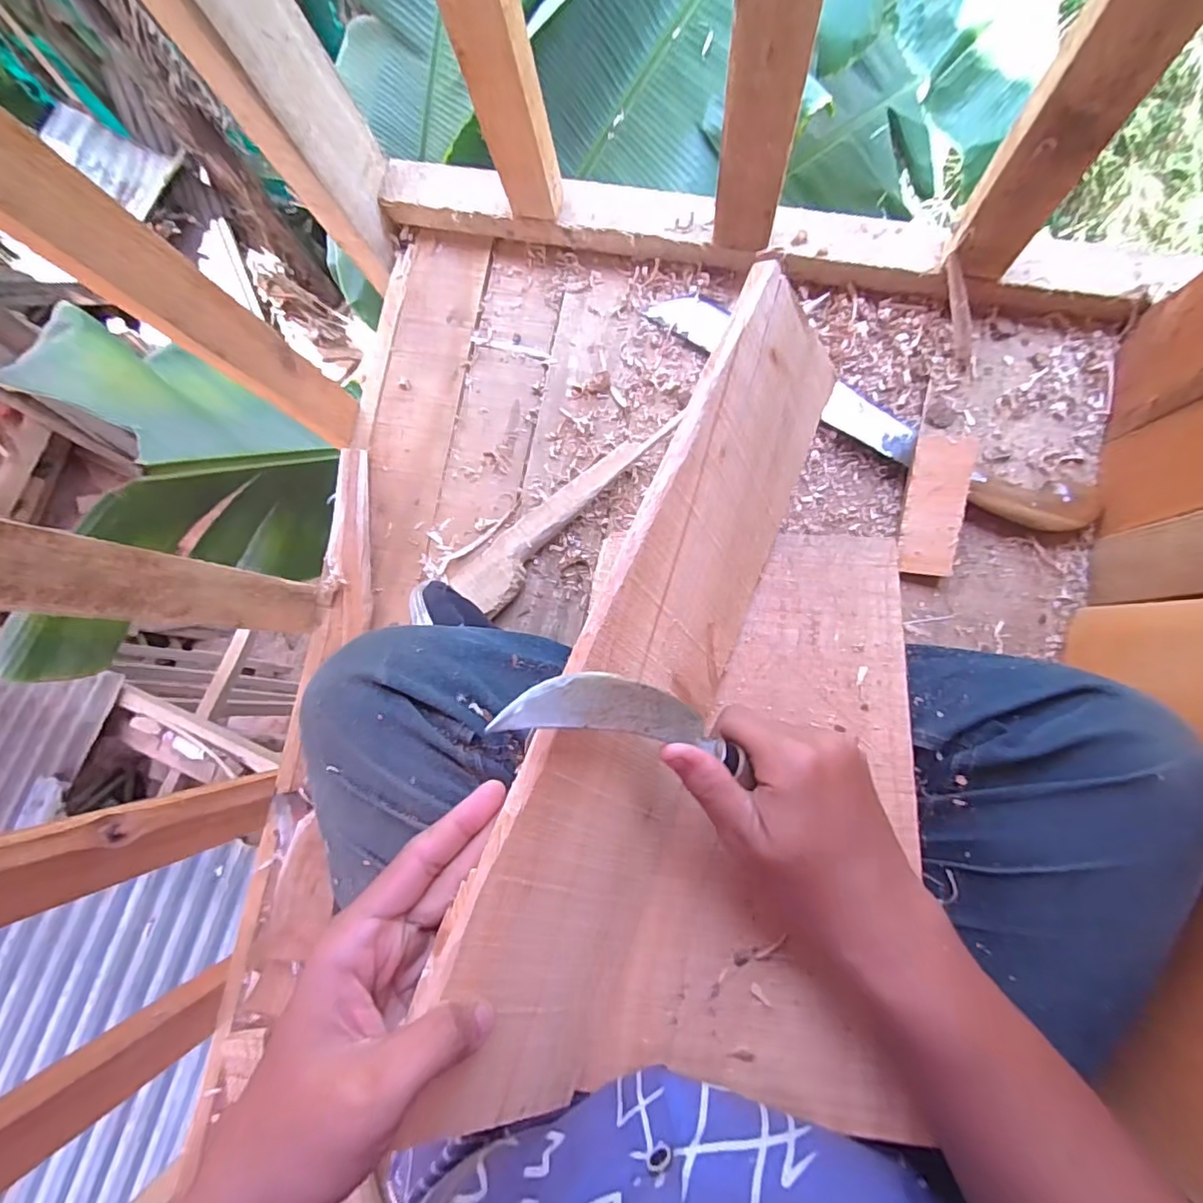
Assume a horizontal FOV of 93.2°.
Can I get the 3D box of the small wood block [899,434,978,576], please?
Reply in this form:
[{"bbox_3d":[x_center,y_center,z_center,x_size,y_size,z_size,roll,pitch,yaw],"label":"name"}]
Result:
[{"bbox_3d":[0.293,-0.083,0.499,0.045,0.015,0.118,5,102,7],"label":"small wood block"}]

